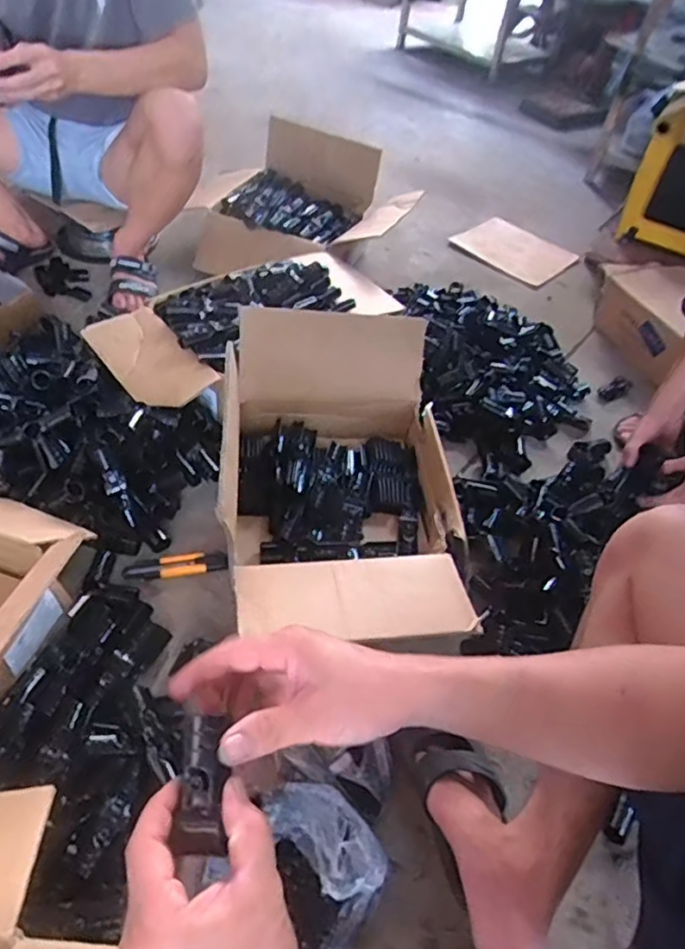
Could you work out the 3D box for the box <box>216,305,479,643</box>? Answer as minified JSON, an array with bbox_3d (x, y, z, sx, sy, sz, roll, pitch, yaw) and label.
[{"bbox_3d":[0.012,0.004,0.880,0.336,0.209,0.488,-1,48,-7],"label":"box"}]

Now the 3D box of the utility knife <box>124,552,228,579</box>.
[{"bbox_3d":[-0.246,0.138,0.915,0.149,0.010,0.038,-10,50,-15],"label":"utility knife"}]

